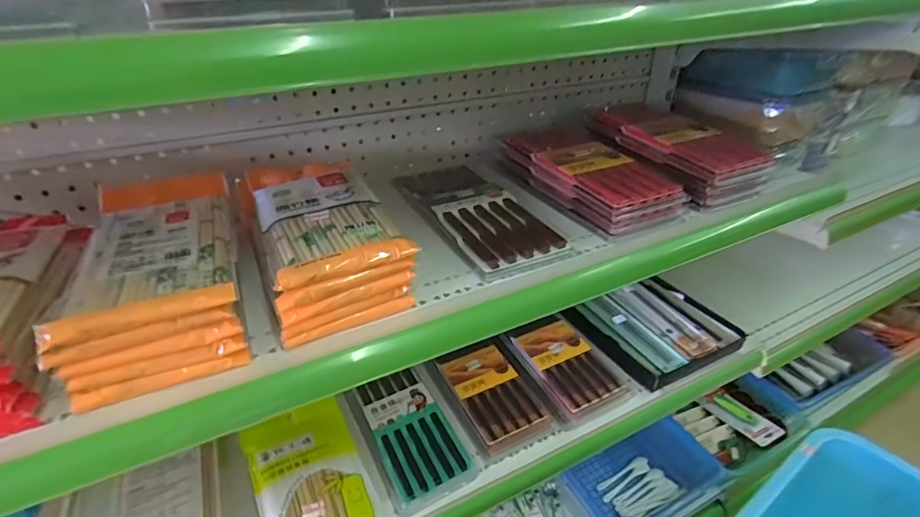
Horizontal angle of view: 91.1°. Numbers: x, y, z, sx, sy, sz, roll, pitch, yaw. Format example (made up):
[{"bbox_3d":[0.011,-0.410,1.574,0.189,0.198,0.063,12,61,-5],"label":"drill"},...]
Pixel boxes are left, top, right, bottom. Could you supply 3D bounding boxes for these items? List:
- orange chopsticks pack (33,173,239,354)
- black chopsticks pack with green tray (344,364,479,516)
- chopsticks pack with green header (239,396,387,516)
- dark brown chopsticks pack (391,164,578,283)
[{"bbox_3d":[-0.266,-0.019,0.396,0.114,0.021,0.253,-15,36,-21],"label":"orange chopsticks pack"},{"bbox_3d":[-0.073,0.252,0.668,0.133,0.043,0.231,-15,36,-21],"label":"black chopsticks pack with green tray"},{"bbox_3d":[-0.159,0.277,0.517,0.122,0.033,0.262,-21,39,-27],"label":"chopsticks pack with green header"},{"bbox_3d":[0.009,-0.065,0.570,0.117,0.020,0.280,-18,37,-24],"label":"dark brown chopsticks pack"}]

